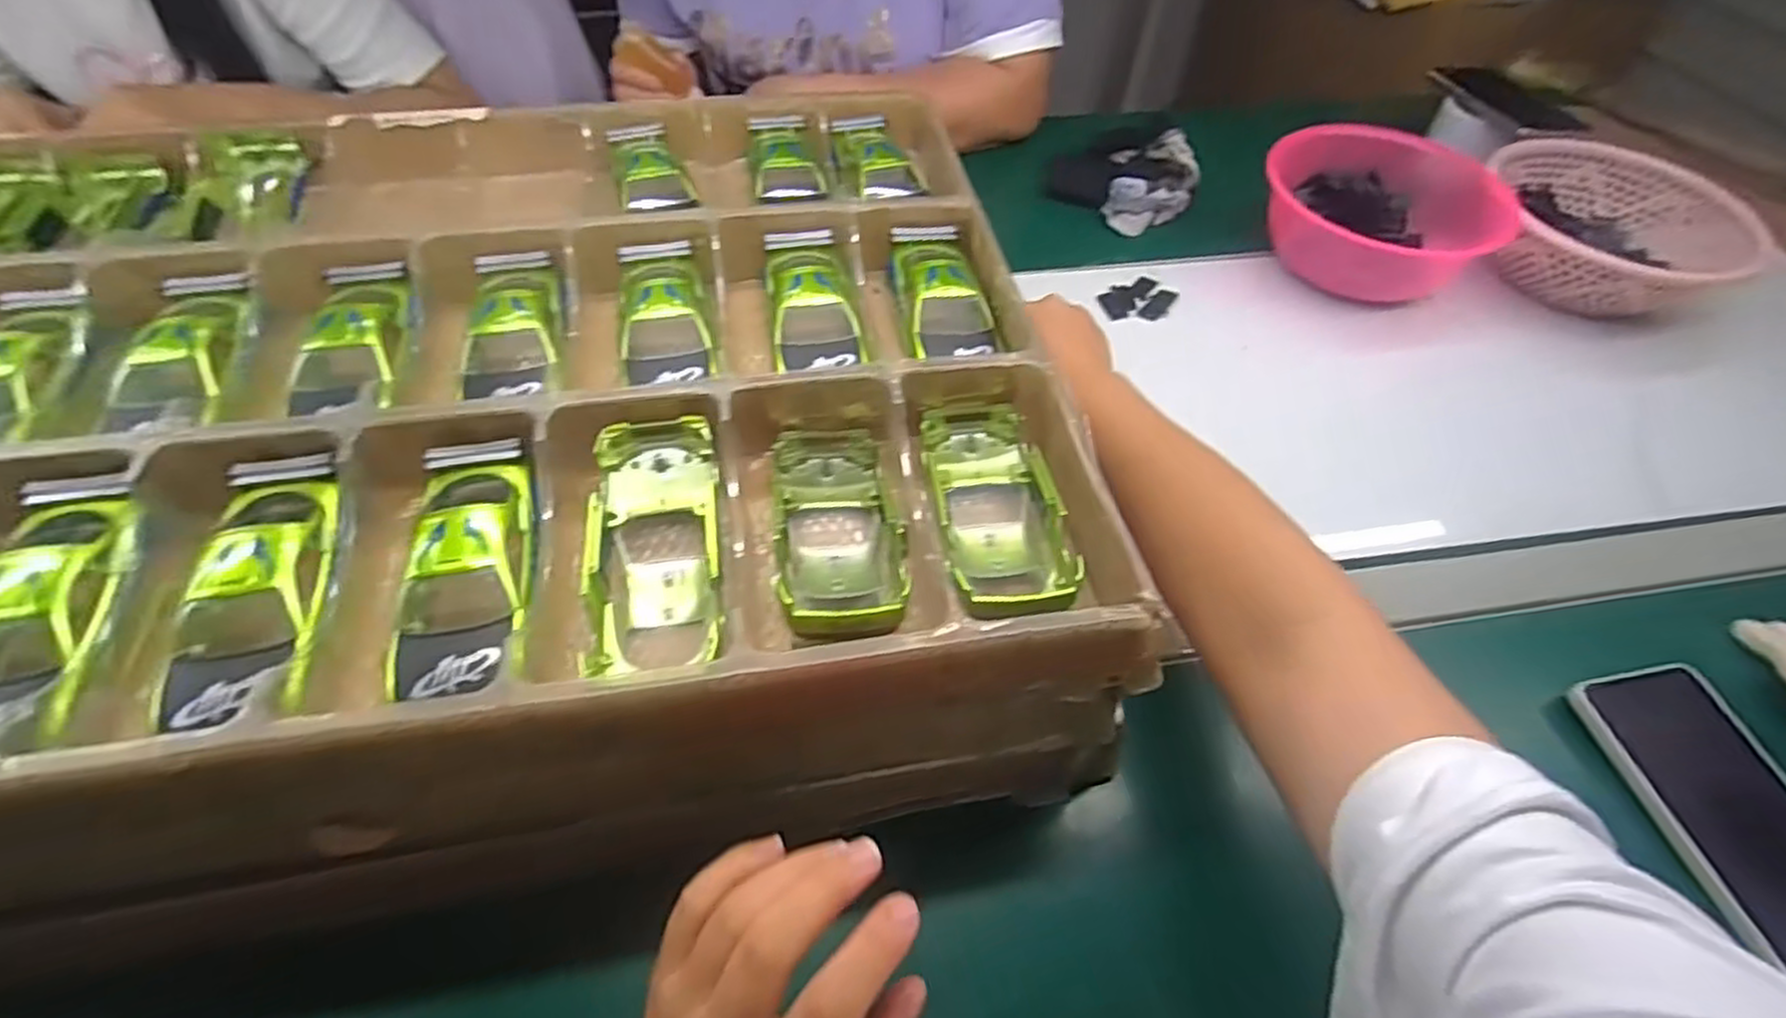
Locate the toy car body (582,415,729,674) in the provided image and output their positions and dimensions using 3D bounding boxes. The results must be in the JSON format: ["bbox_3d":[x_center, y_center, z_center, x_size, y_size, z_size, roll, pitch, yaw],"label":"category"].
[{"bbox_3d":[-0.102,0.015,0.341,0.054,0.039,0.117,-6,51,-5],"label":"toy car body"}]

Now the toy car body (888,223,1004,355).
[{"bbox_3d":[0.028,-0.129,0.455,0.048,0.024,0.111,-8,52,-6],"label":"toy car body"}]

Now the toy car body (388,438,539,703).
[{"bbox_3d":[-0.179,0.027,0.334,0.054,0.046,0.123,-9,52,-7],"label":"toy car body"}]

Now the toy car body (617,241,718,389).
[{"bbox_3d":[-0.128,-0.110,0.430,0.049,0.025,0.113,-13,52,-10],"label":"toy car body"}]

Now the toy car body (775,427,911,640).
[{"bbox_3d":[-0.025,0.011,0.348,0.054,0.030,0.133,-8,37,-6],"label":"toy car body"}]

